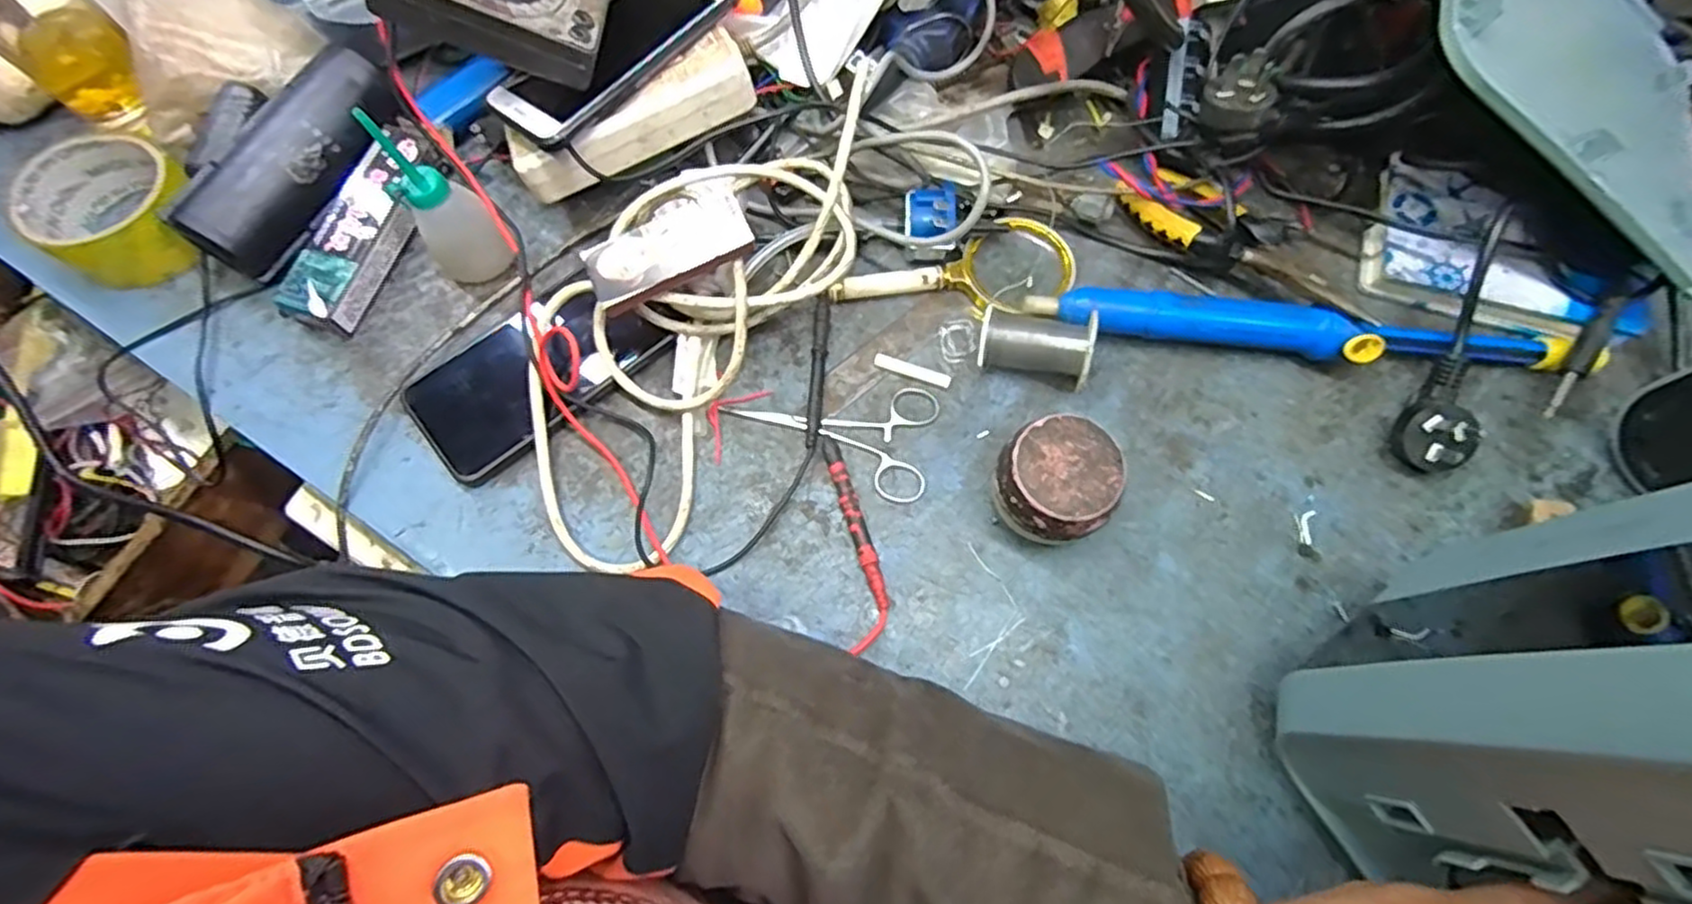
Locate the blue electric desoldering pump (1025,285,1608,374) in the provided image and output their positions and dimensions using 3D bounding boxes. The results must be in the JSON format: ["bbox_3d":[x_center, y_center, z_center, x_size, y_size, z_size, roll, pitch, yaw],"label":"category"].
[{"bbox_3d":[0.260,-0.066,0.415,0.303,0.034,0.028,7,70,3],"label":"blue electric desoldering pump"}]

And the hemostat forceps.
[{"bbox_3d":[0.000,-0.024,0.415,0.120,0.005,0.069,29,72,10],"label":"hemostat forceps"}]

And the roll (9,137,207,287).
[{"bbox_3d":[-0.439,-0.144,0.435,0.103,0.036,0.083,32,73,11],"label":"roll"}]

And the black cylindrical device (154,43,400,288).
[{"bbox_3d":[-0.334,-0.174,0.446,0.060,0.050,0.149,26,72,10],"label":"black cylindrical device"}]

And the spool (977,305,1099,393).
[{"bbox_3d":[0.109,-0.062,0.414,0.062,0.039,0.037,17,70,6],"label":"spool"}]

